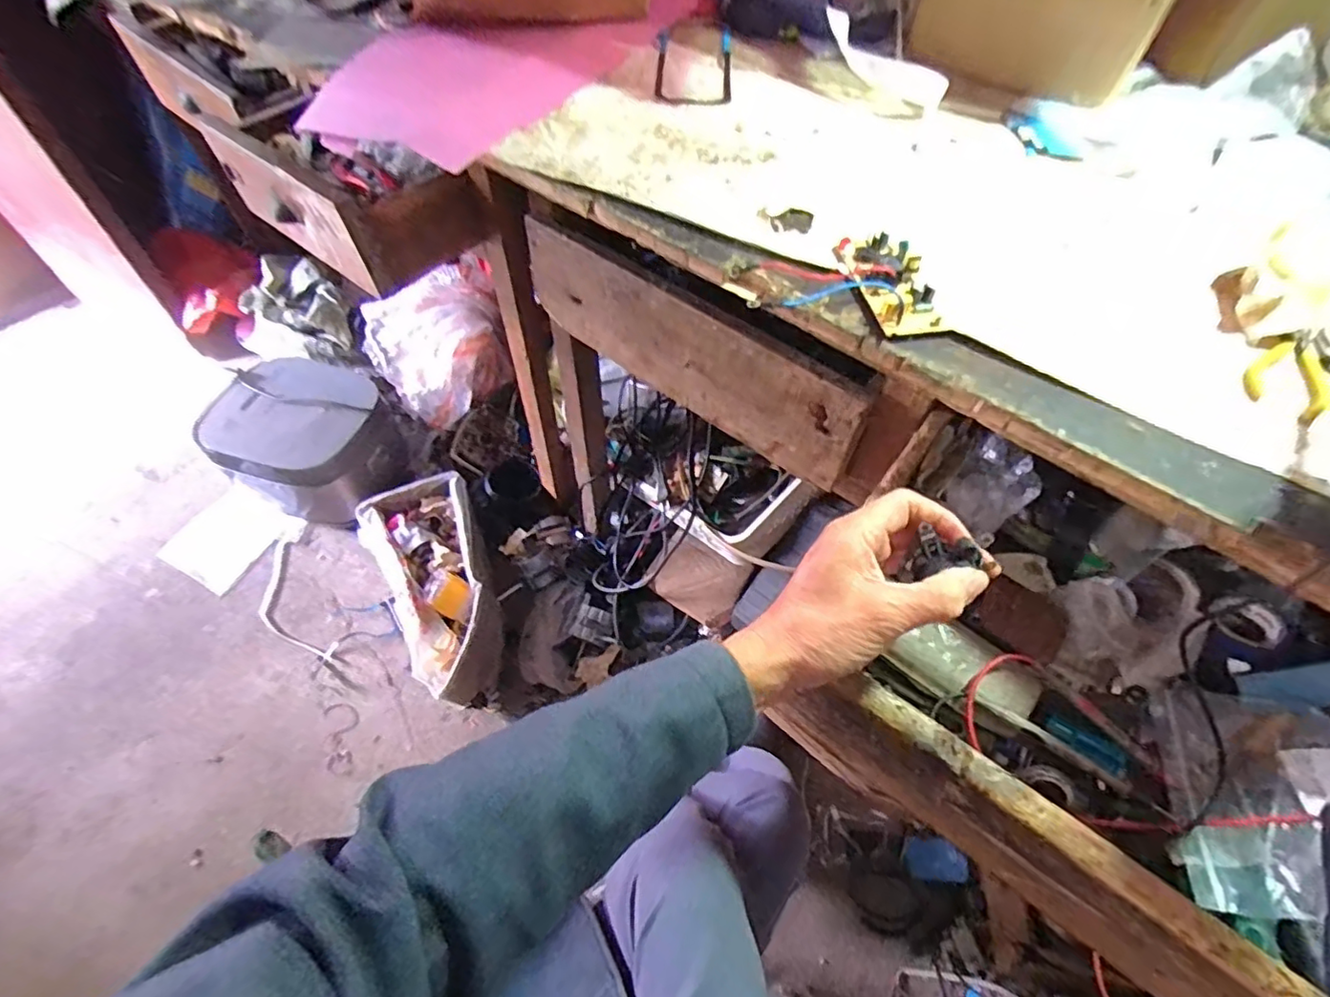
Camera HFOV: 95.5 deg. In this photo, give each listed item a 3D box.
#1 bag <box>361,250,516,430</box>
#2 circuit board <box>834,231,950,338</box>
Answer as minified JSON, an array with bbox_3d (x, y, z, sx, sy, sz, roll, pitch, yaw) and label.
[{"bbox_3d":[-0.467,-0.348,1.278,0.301,0.184,0.257,-39,67,-24],"label":"bag"},{"bbox_3d":[0.163,-0.159,0.438,0.051,0.021,0.101,-4,58,-6],"label":"circuit board"}]

